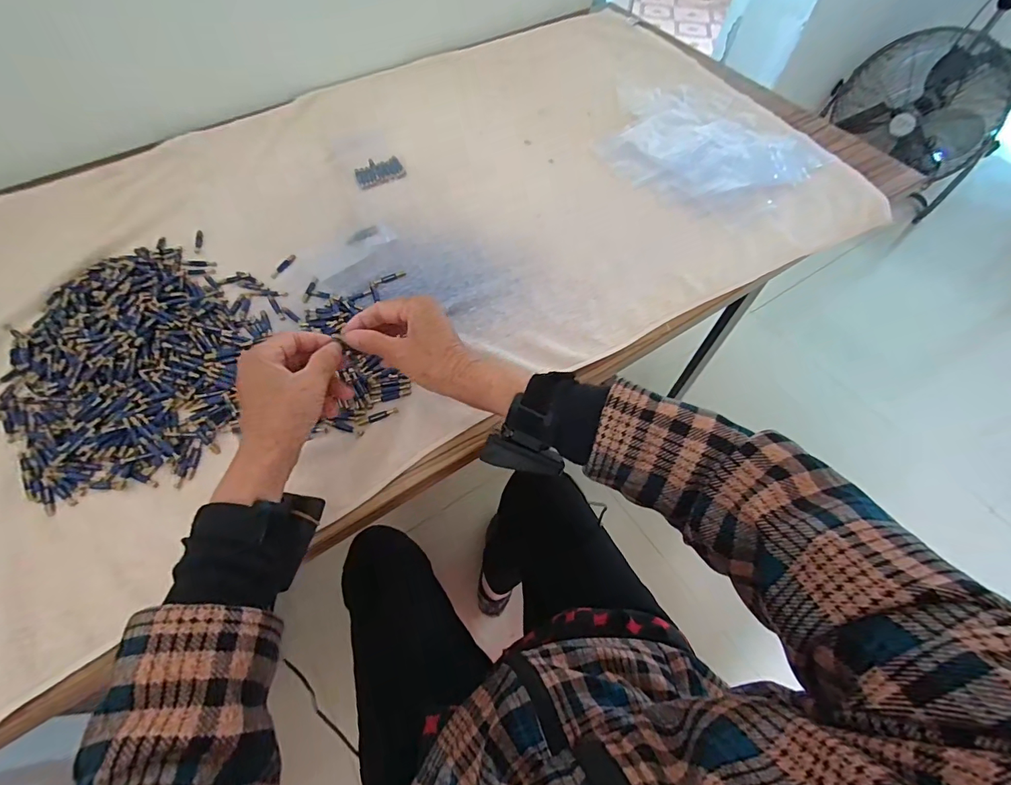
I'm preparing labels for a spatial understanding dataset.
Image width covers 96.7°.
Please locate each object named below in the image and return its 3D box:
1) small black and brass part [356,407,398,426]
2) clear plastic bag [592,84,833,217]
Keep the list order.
[{"bbox_3d":[-0.128,0.024,0.447,0.042,0.004,0.007,-23,64,-12],"label":"small black and brass part"},{"bbox_3d":[0.287,-0.377,0.658,0.276,0.027,0.301,-39,68,-19],"label":"clear plastic bag"}]

